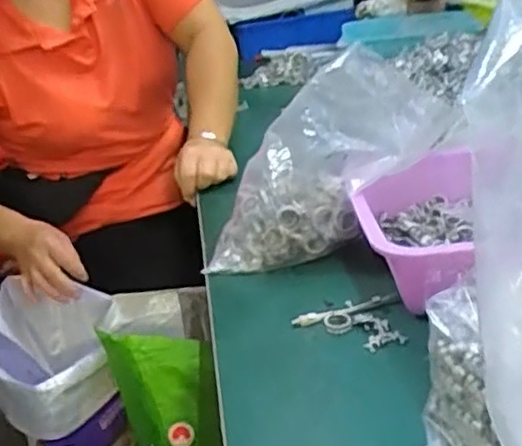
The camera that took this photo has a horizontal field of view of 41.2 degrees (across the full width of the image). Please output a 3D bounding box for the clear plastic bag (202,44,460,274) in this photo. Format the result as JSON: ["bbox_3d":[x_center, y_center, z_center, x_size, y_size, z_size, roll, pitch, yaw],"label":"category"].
[{"bbox_3d":[0.053,-0.051,0.706,0.271,0.119,0.106,-45,21,15],"label":"clear plastic bag"}]

